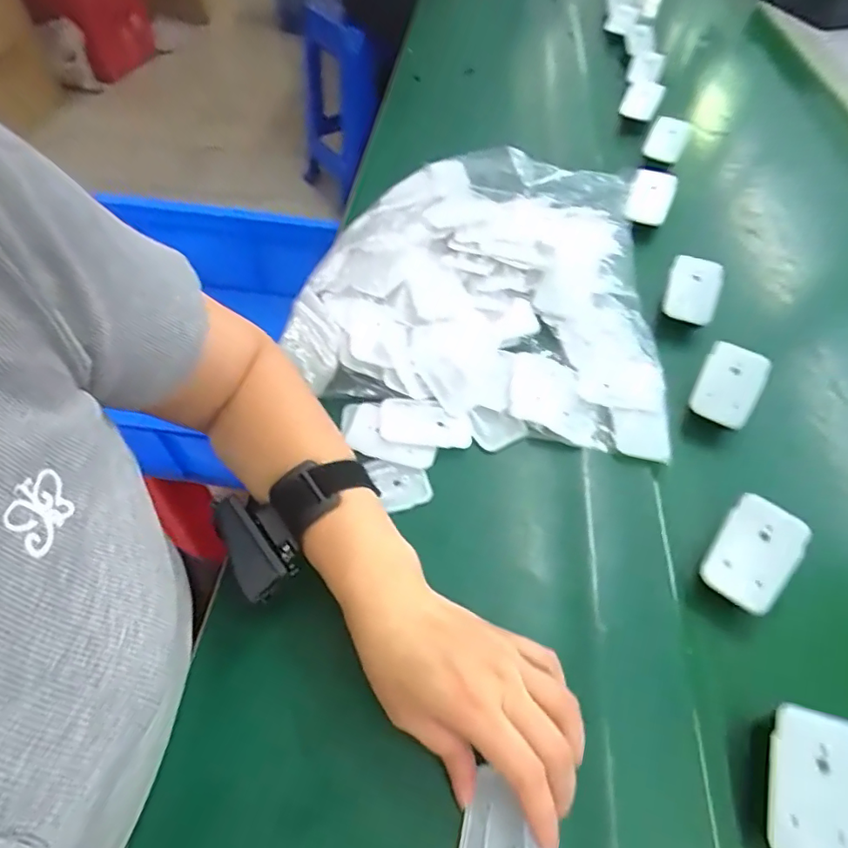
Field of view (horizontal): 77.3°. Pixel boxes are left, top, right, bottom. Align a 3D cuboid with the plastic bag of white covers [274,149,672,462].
[{"bbox_3d":[0.067,-0.129,0.485,0.328,0.076,0.300,17,55,10],"label":"plastic bag of white covers"}]

